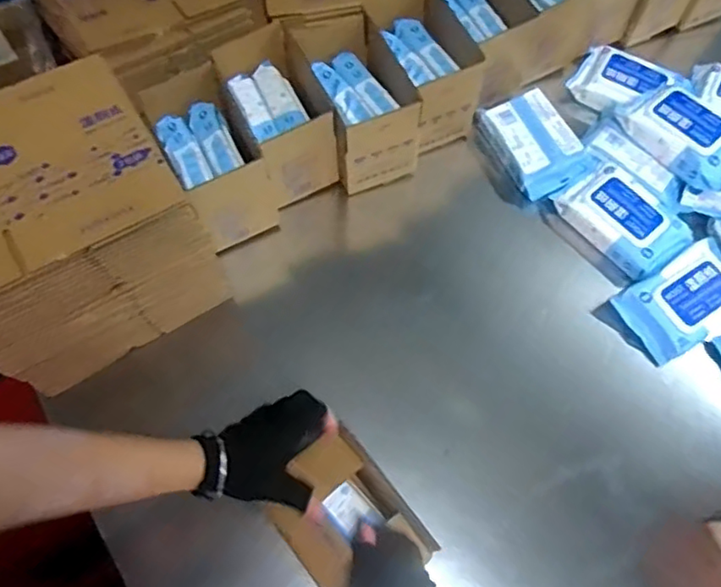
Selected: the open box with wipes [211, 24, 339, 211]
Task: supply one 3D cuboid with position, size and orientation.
[{"bbox_3d":[-0.111,-0.240,0.800,0.109,0.133,0.191,-24,69,-11],"label":"open box with wipes"}]

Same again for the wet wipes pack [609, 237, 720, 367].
[{"bbox_3d":[0.431,0.008,0.775,0.177,0.038,0.116,-30,70,-14],"label":"wet wipes pack"}]

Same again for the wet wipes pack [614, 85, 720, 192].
[{"bbox_3d":[0.452,-0.220,0.829,0.107,0.048,0.173,-35,72,-15],"label":"wet wipes pack"}]

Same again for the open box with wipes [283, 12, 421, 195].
[{"bbox_3d":[-0.011,-0.270,0.826,0.119,0.146,0.199,-20,68,-10],"label":"open box with wipes"}]

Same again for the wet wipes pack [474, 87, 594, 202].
[{"bbox_3d":[0.254,-0.218,0.861,0.111,0.040,0.156,-23,69,-11],"label":"wet wipes pack"}]

